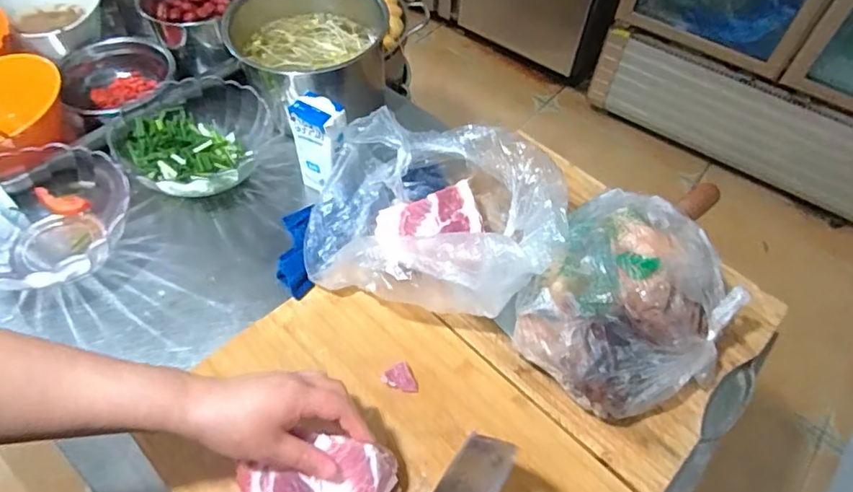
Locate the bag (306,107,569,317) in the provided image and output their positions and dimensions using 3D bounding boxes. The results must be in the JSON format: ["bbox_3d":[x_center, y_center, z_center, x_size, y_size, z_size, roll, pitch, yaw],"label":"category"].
[{"bbox_3d":[0.008,-0.034,0.606,0.256,0.116,0.209,10,54,3],"label":"bag"}]

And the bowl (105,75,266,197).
[{"bbox_3d":[-0.301,-0.136,0.733,0.210,0.065,0.192,38,60,21],"label":"bowl"}]

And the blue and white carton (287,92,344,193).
[{"bbox_3d":[-0.129,-0.124,0.688,0.060,0.124,0.044,28,57,16],"label":"blue and white carton"}]

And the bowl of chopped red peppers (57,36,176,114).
[{"bbox_3d":[-0.432,-0.224,0.787,0.152,0.056,0.164,-19,58,-16],"label":"bowl of chopped red peppers"}]

